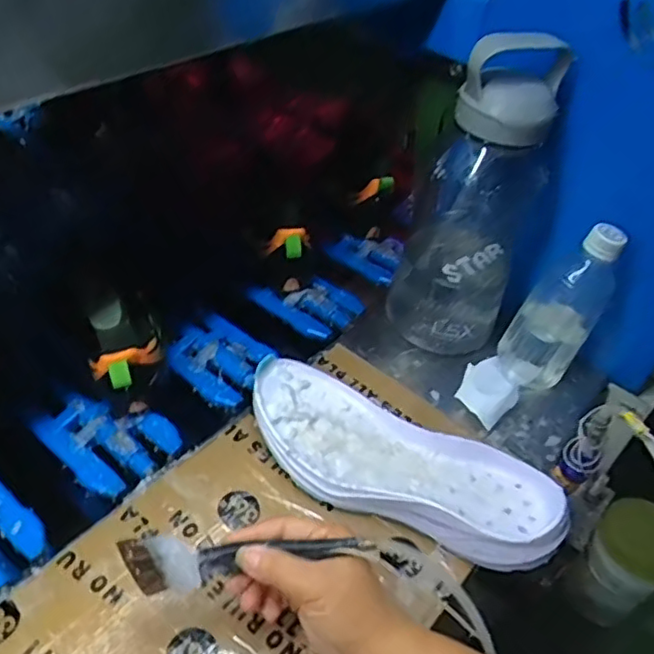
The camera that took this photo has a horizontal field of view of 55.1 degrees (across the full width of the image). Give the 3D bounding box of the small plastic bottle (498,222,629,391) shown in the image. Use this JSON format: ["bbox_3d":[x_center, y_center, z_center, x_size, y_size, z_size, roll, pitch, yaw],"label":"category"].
[{"bbox_3d":[0.227,-0.021,0.610,0.078,0.169,0.074,24,44,17],"label":"small plastic bottle"}]

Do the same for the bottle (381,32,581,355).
[{"bbox_3d":[0.142,-0.122,0.605,0.114,0.292,0.124,17,43,10],"label":"bottle"}]

